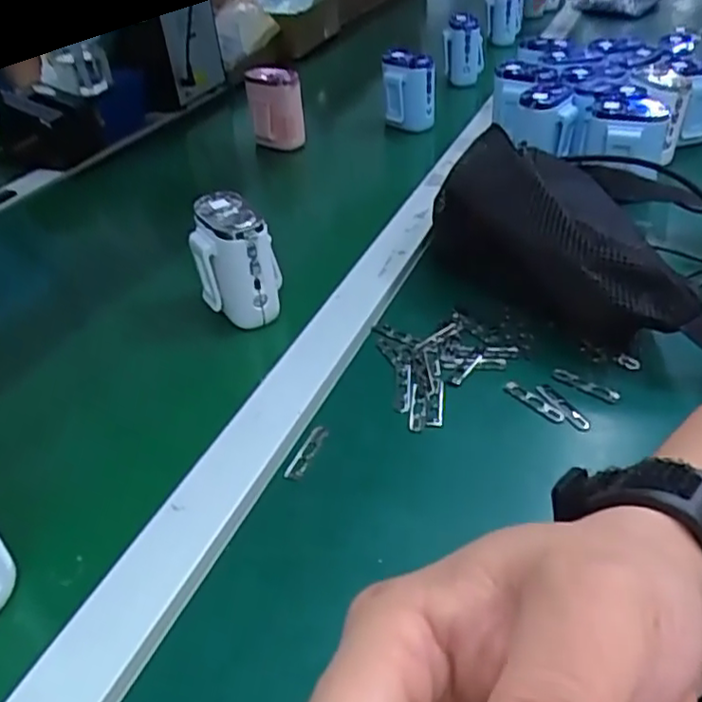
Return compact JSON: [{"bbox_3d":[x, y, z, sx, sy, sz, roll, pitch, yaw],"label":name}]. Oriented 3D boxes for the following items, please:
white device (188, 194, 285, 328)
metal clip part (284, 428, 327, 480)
[{"bbox_3d":[-0.085,-0.068,0.499,0.058,0.080,0.057,-8,38,-8],"label":"white device"},{"bbox_3d":[-0.026,0.060,0.397,0.011,0.004,0.040,16,41,22],"label":"metal clip part"}]

